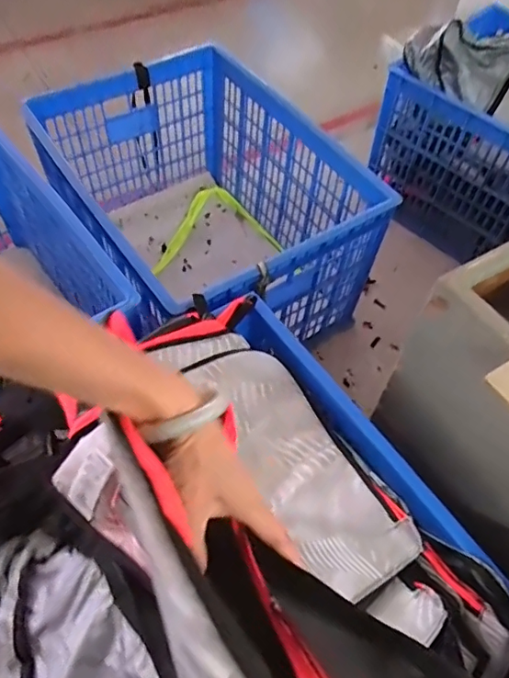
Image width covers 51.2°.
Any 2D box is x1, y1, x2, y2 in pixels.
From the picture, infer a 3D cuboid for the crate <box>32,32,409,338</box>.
[{"bbox_3d":[-0.144,-0.336,1.520,0.625,0.511,0.822,-32,62,-22],"label":"crate"}]

